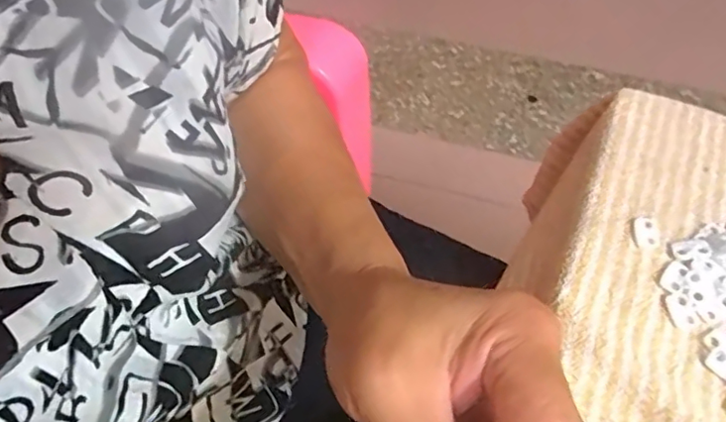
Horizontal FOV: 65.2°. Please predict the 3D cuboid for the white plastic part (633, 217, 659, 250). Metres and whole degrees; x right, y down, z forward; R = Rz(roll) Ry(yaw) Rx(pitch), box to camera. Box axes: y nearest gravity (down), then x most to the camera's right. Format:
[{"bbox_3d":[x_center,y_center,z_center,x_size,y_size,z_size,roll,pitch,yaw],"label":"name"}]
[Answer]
[{"bbox_3d":[0.157,0.011,0.315,0.012,0.004,0.019,-2,56,3],"label":"white plastic part"}]

